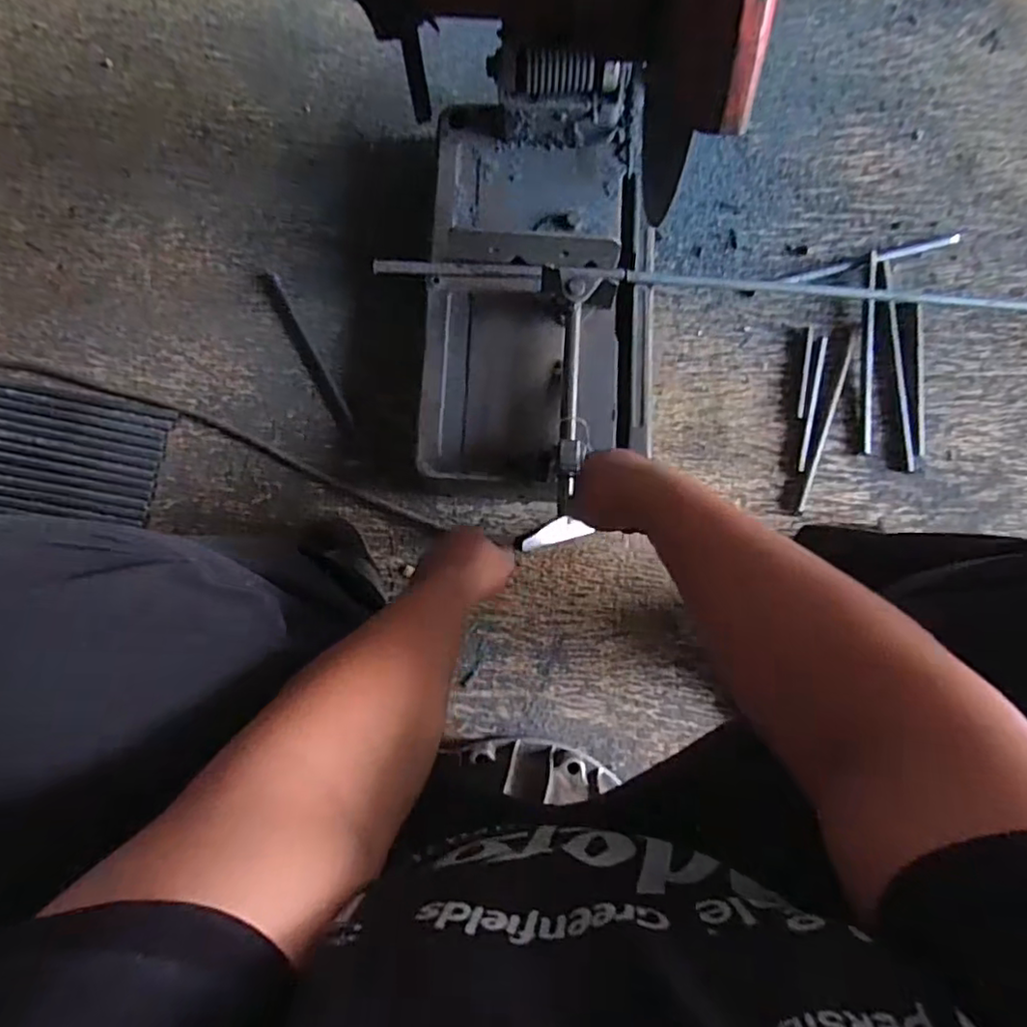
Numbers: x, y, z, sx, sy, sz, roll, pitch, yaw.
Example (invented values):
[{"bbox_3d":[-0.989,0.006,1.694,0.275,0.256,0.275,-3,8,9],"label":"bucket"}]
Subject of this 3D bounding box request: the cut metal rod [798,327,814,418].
[{"bbox_3d":[0.344,-0.167,0.734,0.007,0.005,0.109,9,83,1],"label":"cut metal rod"}]

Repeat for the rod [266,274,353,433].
[{"bbox_3d":[-0.246,-0.193,0.747,0.021,0.008,0.219,-28,84,-4],"label":"rod"}]

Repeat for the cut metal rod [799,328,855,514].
[{"bbox_3d":[0.367,-0.109,0.728,0.009,0.004,0.226,19,83,2],"label":"cut metal rod"}]

